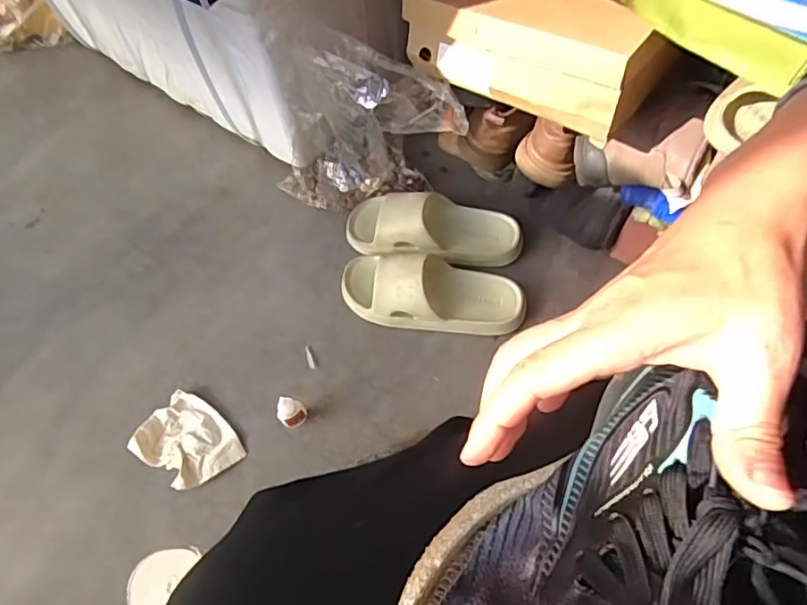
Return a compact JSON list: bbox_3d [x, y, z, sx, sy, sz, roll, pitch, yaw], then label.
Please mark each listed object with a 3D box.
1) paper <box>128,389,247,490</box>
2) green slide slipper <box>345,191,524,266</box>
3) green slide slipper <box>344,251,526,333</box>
[{"bbox_3d":[-0.281,0.183,0.753,0.128,0.023,0.099,33,72,15],"label":"paper"},{"bbox_3d":[0.045,-0.115,0.860,0.261,0.059,0.094,6,64,5],"label":"green slide slipper"},{"bbox_3d":[0.040,-0.020,0.814,0.259,0.071,0.100,5,63,5],"label":"green slide slipper"}]

